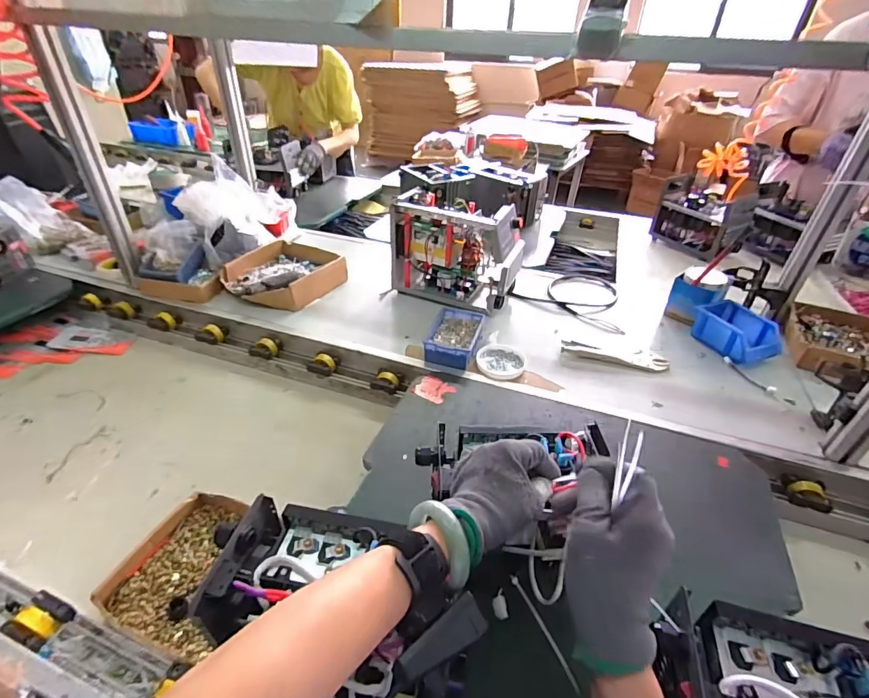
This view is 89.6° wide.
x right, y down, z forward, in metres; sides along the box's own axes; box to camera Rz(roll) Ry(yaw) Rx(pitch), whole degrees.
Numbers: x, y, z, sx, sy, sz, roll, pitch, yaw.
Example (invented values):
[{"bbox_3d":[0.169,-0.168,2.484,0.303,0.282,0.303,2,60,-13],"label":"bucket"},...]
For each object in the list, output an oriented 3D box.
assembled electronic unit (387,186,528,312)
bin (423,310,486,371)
[{"bbox_3d":[0.056,-0.231,1.051,0.293,0.216,0.137,19,40,22],"label":"assembled electronic unit"},{"bbox_3d":[0.043,-0.025,0.913,0.099,0.045,0.152,12,37,13],"label":"bin"}]

